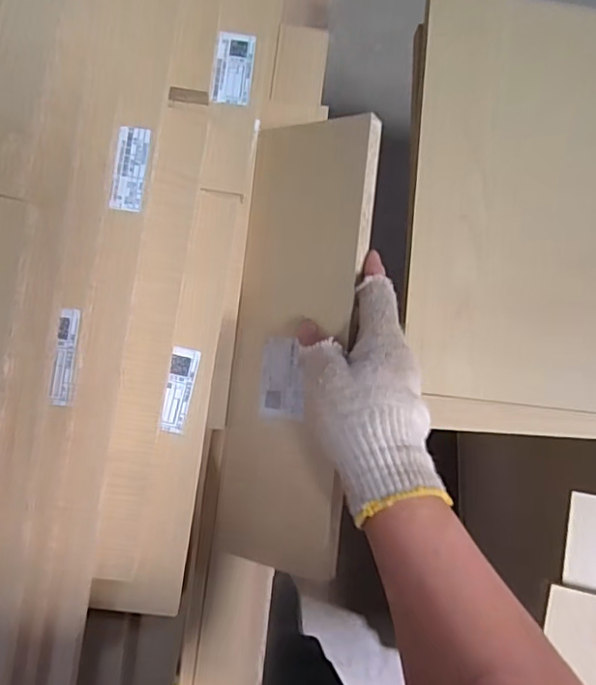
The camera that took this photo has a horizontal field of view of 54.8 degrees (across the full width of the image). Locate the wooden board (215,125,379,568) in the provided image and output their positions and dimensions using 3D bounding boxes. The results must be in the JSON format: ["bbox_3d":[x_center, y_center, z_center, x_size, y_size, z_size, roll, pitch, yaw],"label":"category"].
[{"bbox_3d":[-0.004,-0.002,0.433,0.102,0.017,0.328,4,85,34],"label":"wooden board"}]

